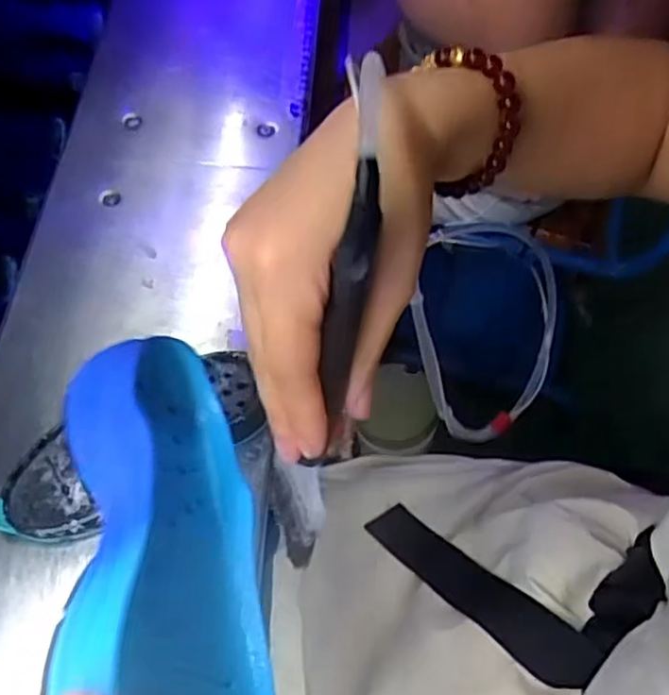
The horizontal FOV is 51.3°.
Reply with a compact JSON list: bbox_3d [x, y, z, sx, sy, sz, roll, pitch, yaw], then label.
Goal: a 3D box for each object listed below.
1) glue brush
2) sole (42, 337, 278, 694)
[{"bbox_3d":[-0.003,0.005,0.244,0.028,0.205,0.018,20,39,11],"label":"glue brush"},{"bbox_3d":[-0.061,0.091,0.256,0.048,0.101,0.233,-33,42,9],"label":"sole"}]

